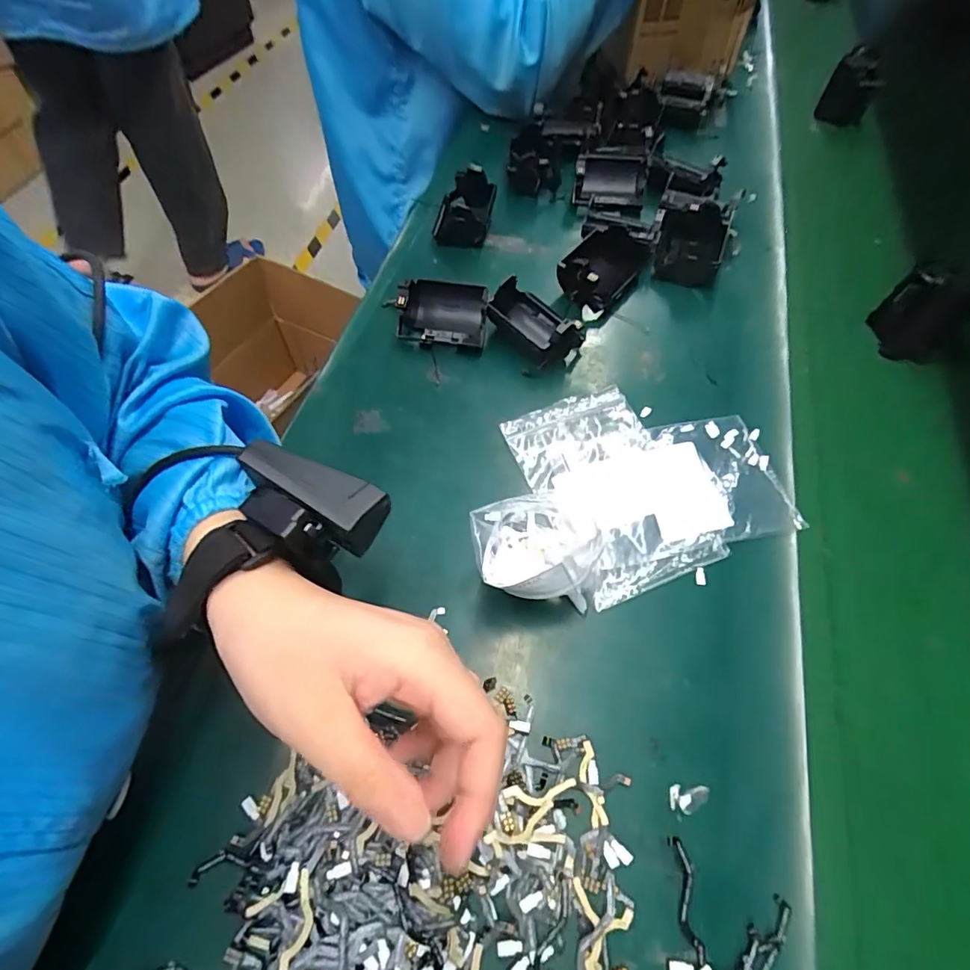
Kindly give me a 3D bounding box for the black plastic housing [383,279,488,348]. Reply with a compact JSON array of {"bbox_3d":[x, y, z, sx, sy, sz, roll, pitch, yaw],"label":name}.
[{"bbox_3d":[-0.037,-0.141,0.422,0.078,0.033,0.048,9,60,4],"label":"black plastic housing"}]

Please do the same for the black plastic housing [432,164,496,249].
[{"bbox_3d":[-0.019,-0.259,0.494,0.052,0.036,0.072,9,60,4],"label":"black plastic housing"}]

